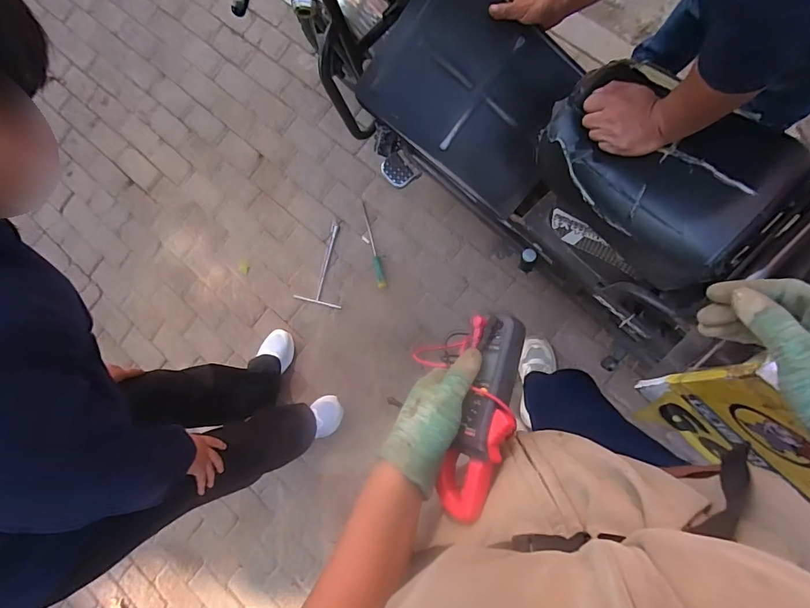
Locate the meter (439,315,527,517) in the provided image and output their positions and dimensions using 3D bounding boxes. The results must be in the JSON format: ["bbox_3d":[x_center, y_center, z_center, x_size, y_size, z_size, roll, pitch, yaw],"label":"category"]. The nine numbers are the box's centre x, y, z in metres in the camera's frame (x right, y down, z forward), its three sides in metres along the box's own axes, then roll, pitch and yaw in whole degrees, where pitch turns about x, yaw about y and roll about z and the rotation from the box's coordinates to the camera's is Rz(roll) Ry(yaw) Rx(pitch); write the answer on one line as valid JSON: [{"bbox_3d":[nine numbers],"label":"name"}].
[{"bbox_3d":[0.072,0.102,0.409,0.050,0.034,0.183,15,79,7],"label":"meter"}]

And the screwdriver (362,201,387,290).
[{"bbox_3d":[-0.108,-0.208,1.557,0.031,0.027,0.304,-11,85,5],"label":"screwdriver"}]

